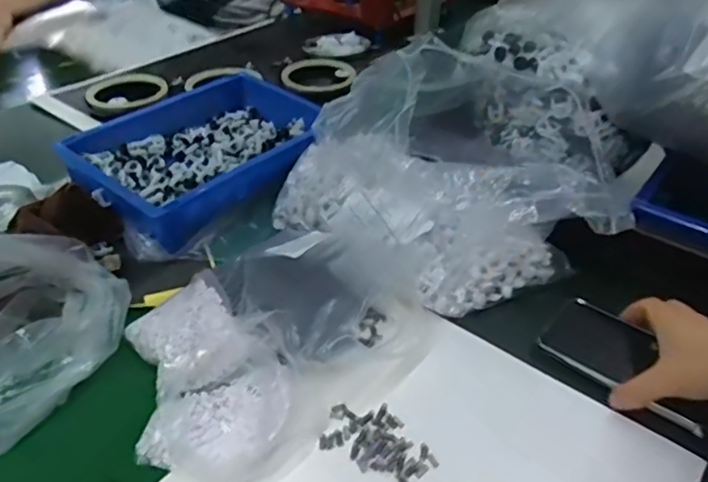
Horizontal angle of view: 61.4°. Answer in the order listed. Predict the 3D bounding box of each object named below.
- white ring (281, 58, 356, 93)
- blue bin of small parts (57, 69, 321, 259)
[{"bbox_3d":[-0.057,-0.279,1.003,0.125,0.017,0.142,-28,48,-31],"label":"white ring"},{"bbox_3d":[-0.196,-0.119,0.775,0.220,0.062,0.299,27,45,27],"label":"blue bin of small parts"}]

